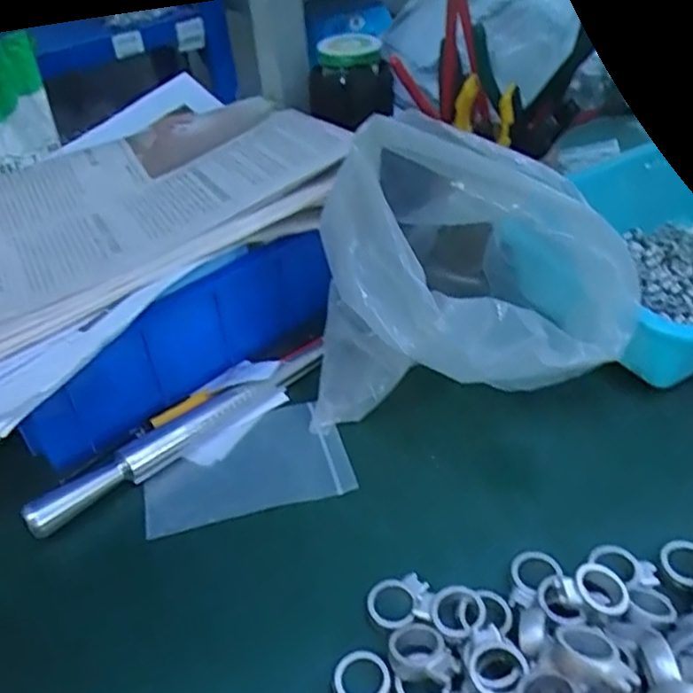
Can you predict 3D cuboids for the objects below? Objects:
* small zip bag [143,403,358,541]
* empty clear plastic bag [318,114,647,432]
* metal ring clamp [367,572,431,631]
[{"bbox_3d":[-0.062,0.073,0.423,0.121,0.007,0.076,-12,40,-8],"label":"small zip bag"},{"bbox_3d":[0.056,-0.038,0.404,0.155,0.172,0.163,-22,43,-19],"label":"empty clear plastic bag"},{"bbox_3d":[0.027,0.127,0.342,0.031,0.010,0.029,-8,40,-4],"label":"metal ring clamp"}]

